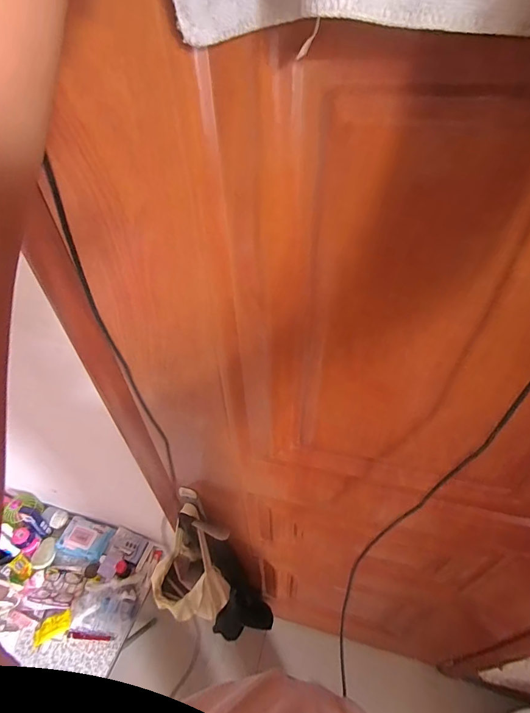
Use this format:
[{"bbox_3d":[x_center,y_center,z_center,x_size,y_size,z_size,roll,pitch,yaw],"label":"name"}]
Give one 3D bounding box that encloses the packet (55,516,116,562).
[{"bbox_3d":[-0.601,0.613,1.199,0.167,0.038,0.106,9,45,12],"label":"packet"}]

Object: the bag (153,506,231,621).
[{"bbox_3d":[-0.195,0.515,0.868,0.160,0.355,0.164,28,52,28],"label":"bag"}]

